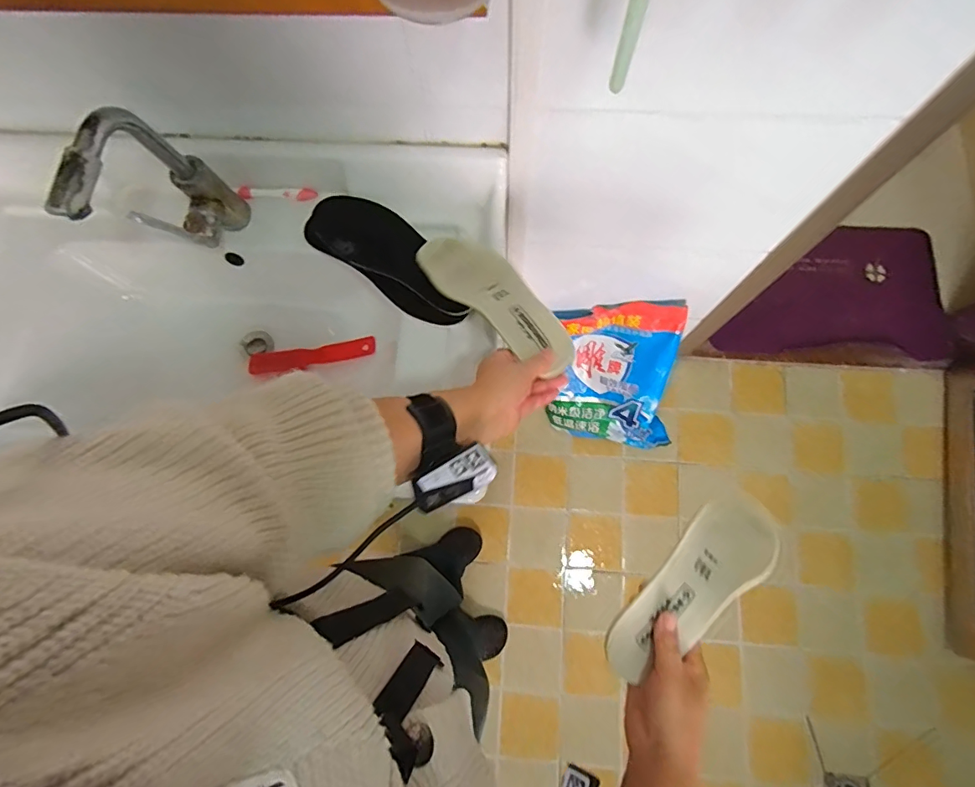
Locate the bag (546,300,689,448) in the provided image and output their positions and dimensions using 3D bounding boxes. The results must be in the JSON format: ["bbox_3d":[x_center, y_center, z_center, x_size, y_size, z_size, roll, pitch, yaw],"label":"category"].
[{"bbox_3d":[0.322,-0.052,1.268,0.318,0.430,0.089,11,34,24],"label":"bag"}]

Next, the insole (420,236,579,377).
[{"bbox_3d":[0.009,-0.126,0.618,0.086,0.015,0.273,-40,61,-8],"label":"insole"}]

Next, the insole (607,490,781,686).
[{"bbox_3d":[0.210,0.186,0.489,0.235,0.025,0.079,-33,77,-21],"label":"insole"}]

